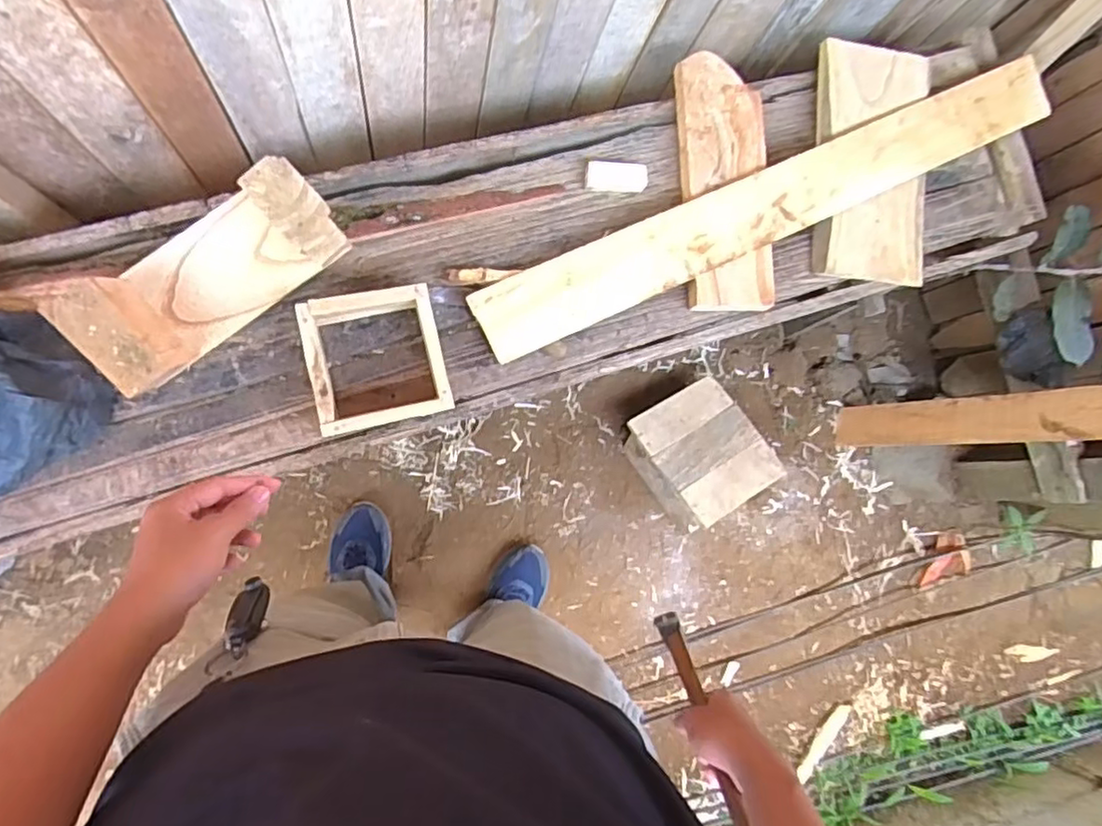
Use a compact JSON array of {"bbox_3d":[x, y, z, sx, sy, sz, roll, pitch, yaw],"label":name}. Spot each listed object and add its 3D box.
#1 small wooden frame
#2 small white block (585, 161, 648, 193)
[{"bbox_3d":[-0.205,-0.063,0.778,0.152,0.077,0.152,-13,87,-9],"label":"small wooden frame"},{"bbox_3d":[0.090,-0.325,0.892,0.084,0.014,0.041,-2,86,-9],"label":"small white block"}]

